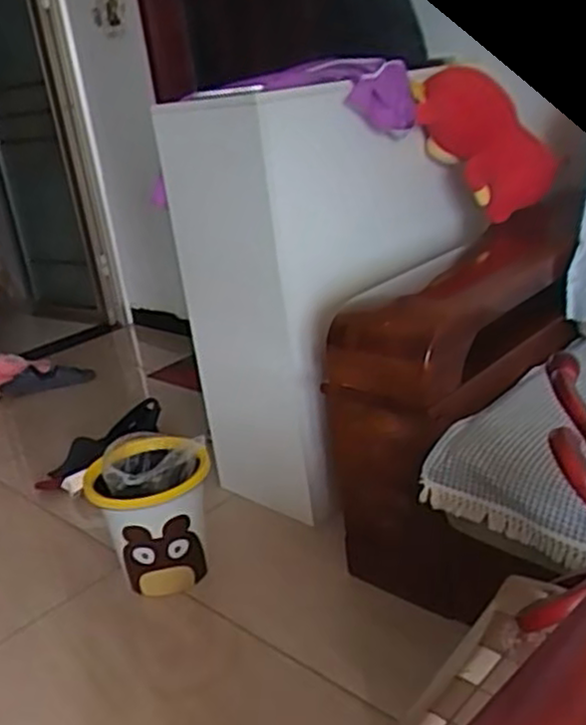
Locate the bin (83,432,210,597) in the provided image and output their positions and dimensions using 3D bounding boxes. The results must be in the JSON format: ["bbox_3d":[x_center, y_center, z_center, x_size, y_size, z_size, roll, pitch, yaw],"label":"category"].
[{"bbox_3d":[-0.299,0.350,1.637,0.261,0.317,0.242,-13,23,-13],"label":"bin"}]

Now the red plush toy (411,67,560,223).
[{"bbox_3d":[0.411,-0.477,1.632,0.178,0.387,0.115,-53,29,1],"label":"red plush toy"}]

